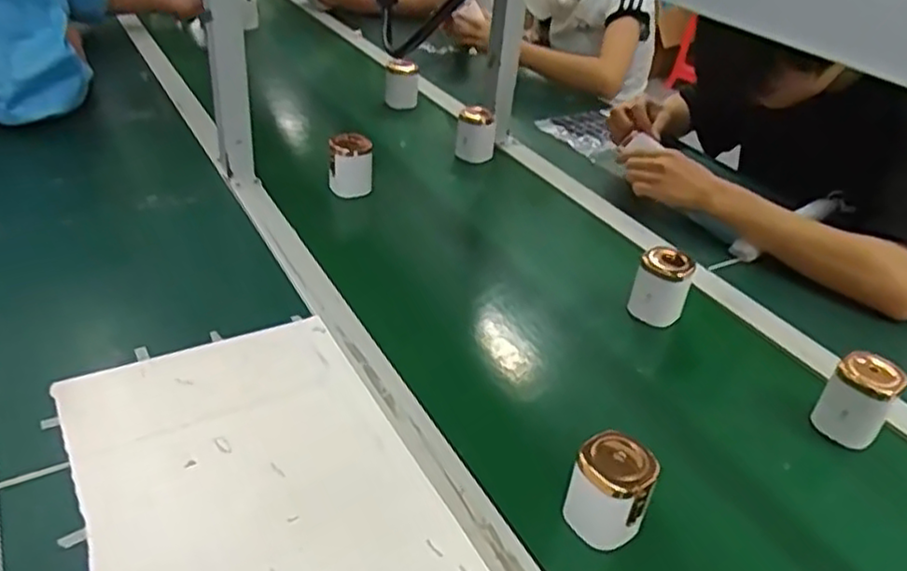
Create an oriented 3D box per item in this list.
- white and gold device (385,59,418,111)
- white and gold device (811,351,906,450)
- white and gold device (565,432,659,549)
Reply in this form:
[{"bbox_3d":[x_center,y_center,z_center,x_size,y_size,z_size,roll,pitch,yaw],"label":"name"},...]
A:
[{"bbox_3d":[-0.095,-0.361,1.261,0.055,0.078,0.057,2,35,-6],"label":"white and gold device"},{"bbox_3d":[0.382,0.106,0.659,0.048,0.092,0.059,-25,45,-38],"label":"white and gold device"},{"bbox_3d":[0.123,0.157,0.541,0.057,0.072,0.052,23,38,22],"label":"white and gold device"}]

